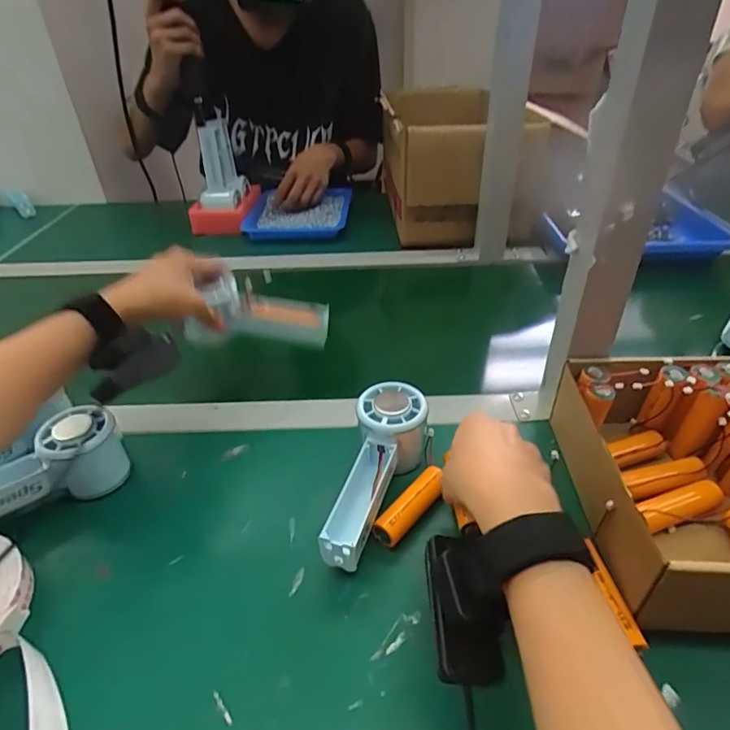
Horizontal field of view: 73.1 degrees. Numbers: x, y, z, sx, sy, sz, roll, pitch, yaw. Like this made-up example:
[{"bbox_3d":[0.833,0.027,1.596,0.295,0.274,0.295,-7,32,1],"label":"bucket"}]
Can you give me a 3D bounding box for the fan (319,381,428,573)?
[{"bbox_3d":[0.011,0.084,0.384,0.057,0.058,0.148,7,39,13],"label":"fan"}]

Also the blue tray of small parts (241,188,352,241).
[{"bbox_3d":[-0.124,-0.279,0.898,0.184,0.031,0.210,-1,36,2],"label":"blue tray of small parts"}]

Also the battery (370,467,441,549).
[{"bbox_3d":[0.038,0.109,0.382,0.023,0.023,0.074,24,47,32],"label":"battery"}]

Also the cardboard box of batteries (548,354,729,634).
[{"bbox_3d":[0.256,0.079,0.357,0.189,0.076,0.192,-1,38,3],"label":"cardboard box of batteries"}]

